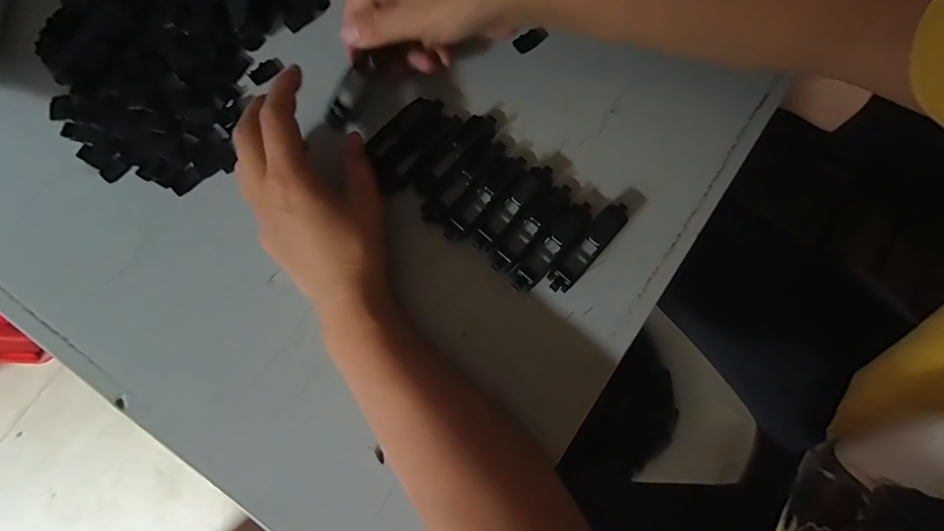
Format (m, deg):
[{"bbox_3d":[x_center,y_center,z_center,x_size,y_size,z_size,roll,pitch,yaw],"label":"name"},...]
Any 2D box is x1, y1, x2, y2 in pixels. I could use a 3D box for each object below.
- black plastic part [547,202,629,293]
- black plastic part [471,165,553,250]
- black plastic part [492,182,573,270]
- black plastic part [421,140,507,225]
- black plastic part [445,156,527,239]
[{"bbox_3d":[0.077,-0.012,0.298,0.018,0.013,0.074,41,81,8],"label":"black plastic part"},{"bbox_3d":[0.028,-0.039,0.303,0.017,0.014,0.074,40,81,7],"label":"black plastic part"},{"bbox_3d":[0.039,-0.025,0.301,0.018,0.014,0.074,41,81,7],"label":"black plastic part"},{"bbox_3d":[-0.005,-0.057,0.305,0.020,0.013,0.075,39,81,7],"label":"black plastic part"},{"bbox_3d":[0.008,-0.046,0.304,0.019,0.014,0.074,39,81,7],"label":"black plastic part"}]

